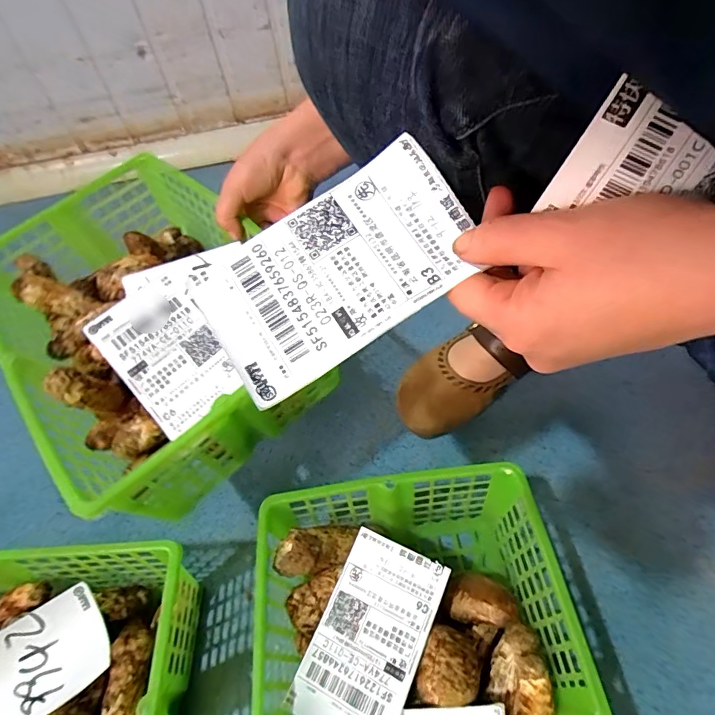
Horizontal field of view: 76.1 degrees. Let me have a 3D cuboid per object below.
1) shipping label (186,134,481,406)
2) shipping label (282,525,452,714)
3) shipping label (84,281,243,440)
[{"bbox_3d":[-0.009,-0.042,0.213,0.129,0.009,0.078,-35,76,-4],"label":"shipping label"},{"bbox_3d":[0.009,0.202,0.335,0.076,0.008,0.130,18,61,21],"label":"shipping label"},{"bbox_3d":[-0.149,-0.005,0.355,0.074,0.008,0.120,-41,77,-13],"label":"shipping label"}]

